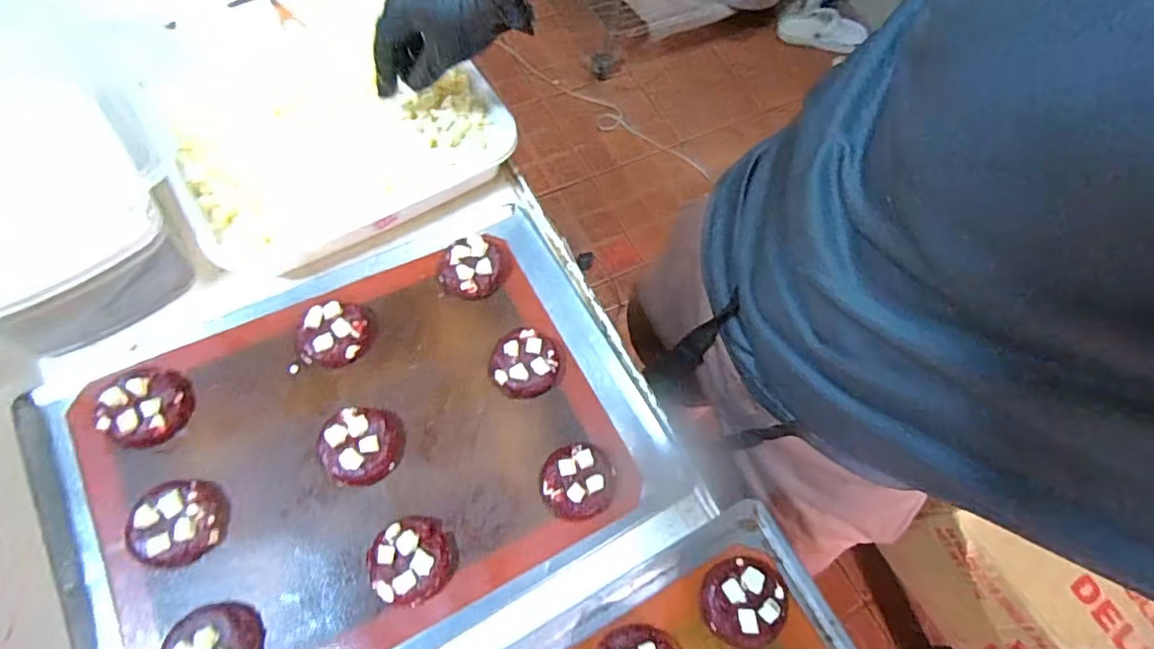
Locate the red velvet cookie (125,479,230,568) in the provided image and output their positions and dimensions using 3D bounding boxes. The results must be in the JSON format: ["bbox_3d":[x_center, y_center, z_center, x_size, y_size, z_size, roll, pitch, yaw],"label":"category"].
[{"bbox_3d":[-0.302,0.148,0.443,0.062,0.025,0.060,3,67,-1],"label":"red velvet cookie"}]

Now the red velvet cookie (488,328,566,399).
[{"bbox_3d":[-0.044,0.033,0.523,0.066,0.026,0.057,-6,68,-5],"label":"red velvet cookie"}]

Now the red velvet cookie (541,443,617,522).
[{"bbox_3d":[0.001,0.129,0.484,0.061,0.022,0.057,1,67,-2],"label":"red velvet cookie"}]

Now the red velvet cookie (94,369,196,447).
[{"bbox_3d":[-0.345,0.066,0.471,0.056,0.027,0.061,1,67,-2],"label":"red velvet cookie"}]

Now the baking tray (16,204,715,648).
[{"bbox_3d":[-0.173,0.104,0.488,0.464,0.039,0.346,-25,71,-12],"label":"baking tray"}]

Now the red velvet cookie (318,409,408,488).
[{"bbox_3d":[-0.176,0.098,0.481,0.060,0.021,0.064,1,67,-2],"label":"red velvet cookie"}]

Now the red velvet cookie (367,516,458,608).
[{"bbox_3d":[-0.126,0.178,0.447,0.061,0.019,0.061,1,67,-2],"label":"red velvet cookie"}]

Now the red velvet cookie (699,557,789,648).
[{"bbox_3d":[0.130,0.213,0.453,0.062,0.030,0.063,2,65,-5],"label":"red velvet cookie"}]

